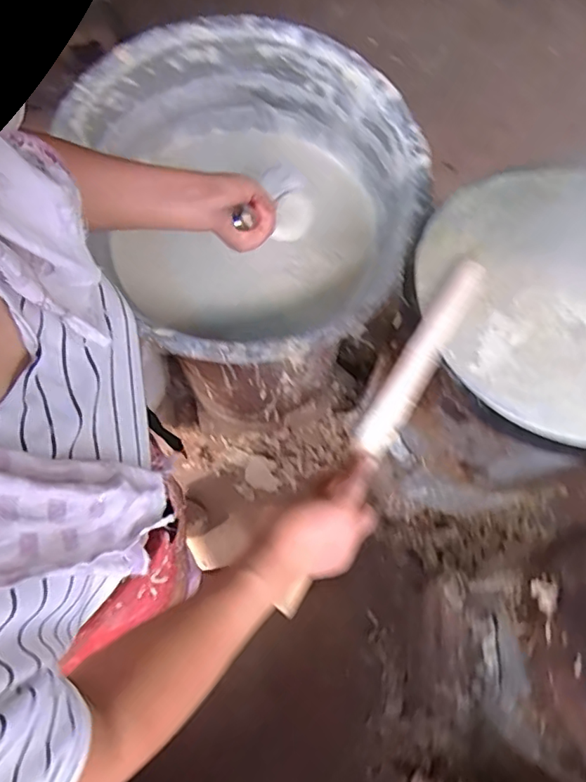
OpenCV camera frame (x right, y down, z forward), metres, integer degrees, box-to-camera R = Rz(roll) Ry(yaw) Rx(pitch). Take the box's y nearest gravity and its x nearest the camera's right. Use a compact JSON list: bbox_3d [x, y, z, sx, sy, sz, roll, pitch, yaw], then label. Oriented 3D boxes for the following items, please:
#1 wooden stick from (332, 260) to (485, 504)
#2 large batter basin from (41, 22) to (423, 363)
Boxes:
[{"bbox_3d":[0.140,-0.039,0.584,0.038,0.018,0.260,30,73,11],"label":"wooden stick"},{"bbox_3d":[-0.057,-0.295,0.816,0.474,0.193,0.505,0,69,-1],"label":"large batter basin"}]

